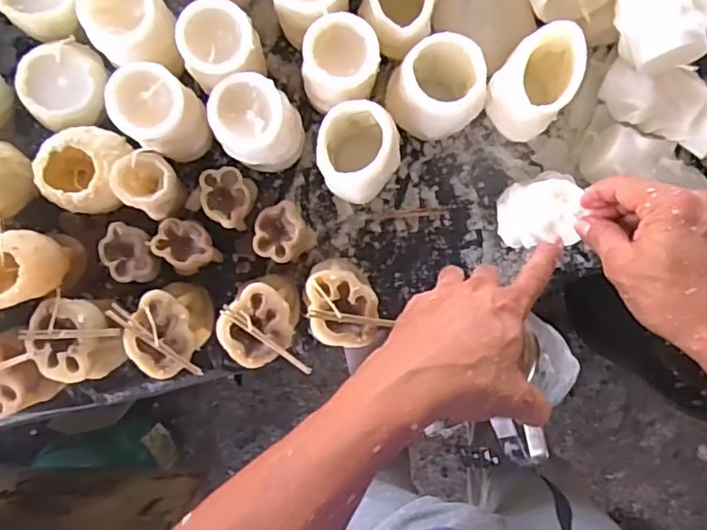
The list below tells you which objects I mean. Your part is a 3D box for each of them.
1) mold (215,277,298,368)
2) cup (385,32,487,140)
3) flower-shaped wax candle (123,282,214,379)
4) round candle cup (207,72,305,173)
[{"bbox_3d":[-0.075,0.049,0.537,0.073,0.083,0.080,39,92,-2],"label":"mold"},{"bbox_3d":[0.074,-0.152,0.520,0.073,0.101,0.069,0,93,0],"label":"cup"},{"bbox_3d":[-0.161,0.054,0.525,0.062,0.066,0.080,29,93,-1],"label":"flower-shaped wax candle"},{"bbox_3d":[-0.082,-0.120,0.520,0.070,0.110,0.064,0,93,0],"label":"round candle cup"}]

